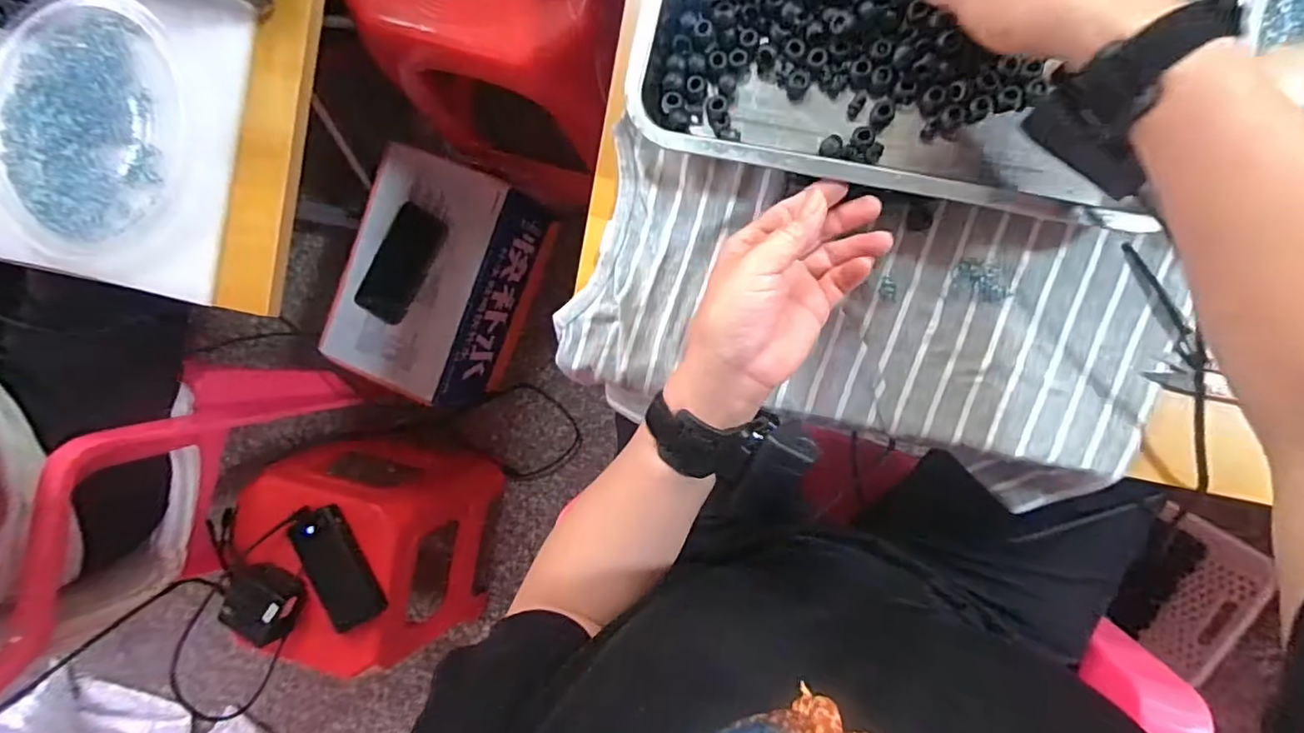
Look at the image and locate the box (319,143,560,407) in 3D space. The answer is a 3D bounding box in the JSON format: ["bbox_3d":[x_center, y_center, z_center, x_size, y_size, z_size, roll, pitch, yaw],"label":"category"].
[{"bbox_3d":[-0.314,-0.123,0.877,0.222,0.157,0.329,21,95,8],"label":"box"}]

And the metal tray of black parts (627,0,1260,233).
[{"bbox_3d":[0.173,-0.244,0.364,0.337,0.043,0.267,12,95,8],"label":"metal tray of black parts"}]

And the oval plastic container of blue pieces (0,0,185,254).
[{"bbox_3d":[-0.520,-0.225,0.525,0.218,0.030,0.223,-9,91,9],"label":"oval plastic container of blue pieces"}]

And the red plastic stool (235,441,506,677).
[{"bbox_3d":[-0.420,0.253,0.881,0.267,0.271,0.253,16,94,8],"label":"red plastic stool"}]

